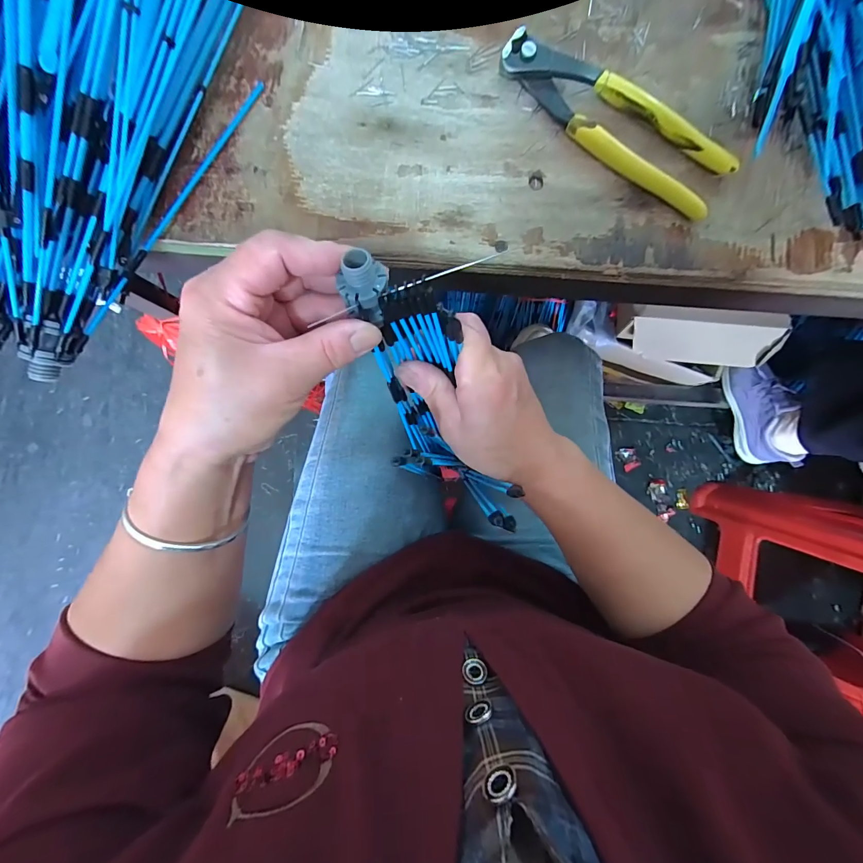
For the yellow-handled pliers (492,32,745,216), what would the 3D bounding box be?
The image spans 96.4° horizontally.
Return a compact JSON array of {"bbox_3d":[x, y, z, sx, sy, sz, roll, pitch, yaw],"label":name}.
[{"bbox_3d":[0.119,-0.204,0.252,0.163,0.014,0.045,37,88,1],"label":"yellow-handled pliers"}]

